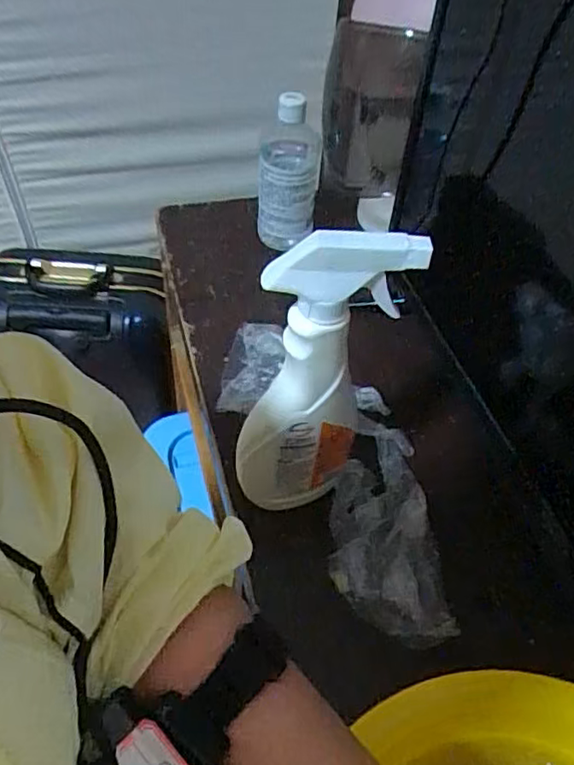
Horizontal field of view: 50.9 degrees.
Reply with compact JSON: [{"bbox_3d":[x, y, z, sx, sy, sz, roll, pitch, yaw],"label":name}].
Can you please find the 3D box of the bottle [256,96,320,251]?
[{"bbox_3d":[-0.002,-0.252,0.716,0.075,0.183,0.078,1,49,-3],"label":"bottle"}]

